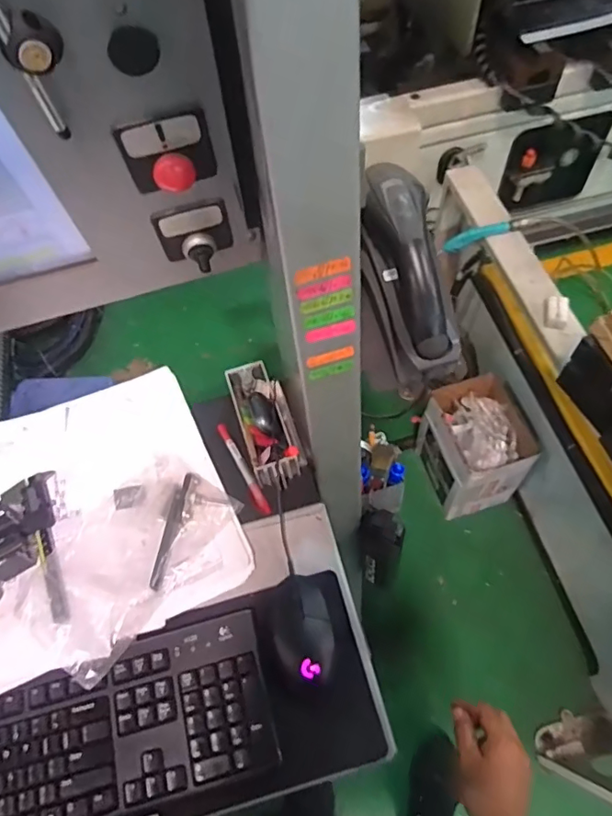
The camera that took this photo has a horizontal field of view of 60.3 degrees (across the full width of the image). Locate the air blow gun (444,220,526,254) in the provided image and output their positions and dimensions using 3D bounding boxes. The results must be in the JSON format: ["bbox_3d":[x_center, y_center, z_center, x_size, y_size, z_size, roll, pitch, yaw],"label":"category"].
[{"bbox_3d":[0.419,-0.410,1.251,0.184,0.032,0.047,-16,60,10],"label":"air blow gun"}]

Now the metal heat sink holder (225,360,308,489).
[{"bbox_3d":[-0.049,0.015,0.645,0.064,0.045,0.164,-18,61,-6],"label":"metal heat sink holder"}]

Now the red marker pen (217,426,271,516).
[{"bbox_3d":[-0.078,0.074,0.645,0.014,0.013,0.135,-27,63,-11],"label":"red marker pen"}]

